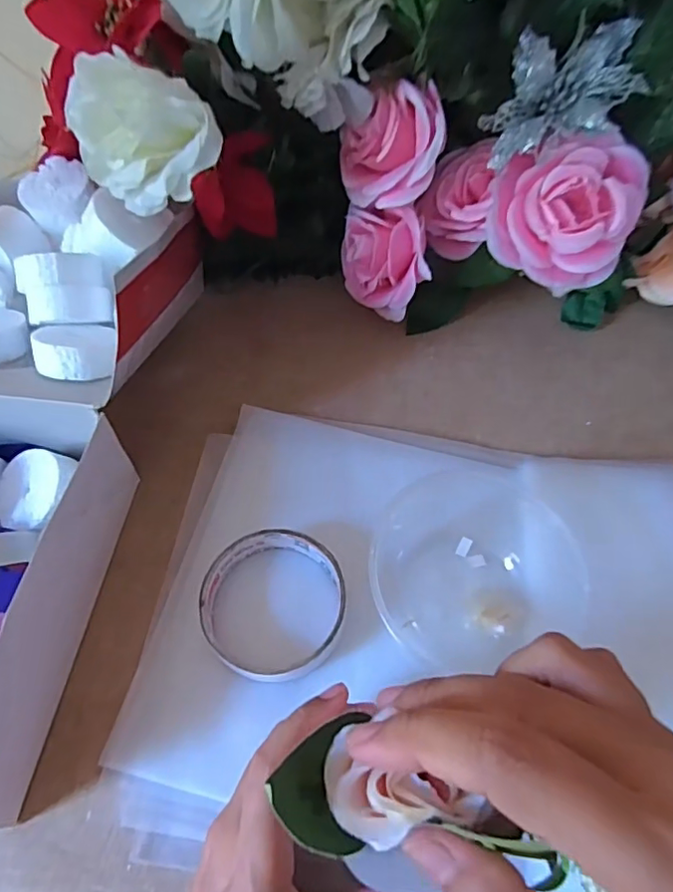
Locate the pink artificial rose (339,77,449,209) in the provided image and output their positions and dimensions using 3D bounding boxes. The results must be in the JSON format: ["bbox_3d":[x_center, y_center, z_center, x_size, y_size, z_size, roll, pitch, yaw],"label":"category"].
[{"bbox_3d":[0.034,-0.190,0.354,0.060,0.067,0.045,2,58,-1],"label":"pink artificial rose"}]

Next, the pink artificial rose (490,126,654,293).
[{"bbox_3d":[0.141,-0.146,0.343,0.091,0.083,0.050,14,34,0],"label":"pink artificial rose"}]

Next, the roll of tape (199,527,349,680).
[{"bbox_3d":[-0.035,0.090,0.320,0.080,0.023,0.080,0,57,0],"label":"roll of tape"}]

